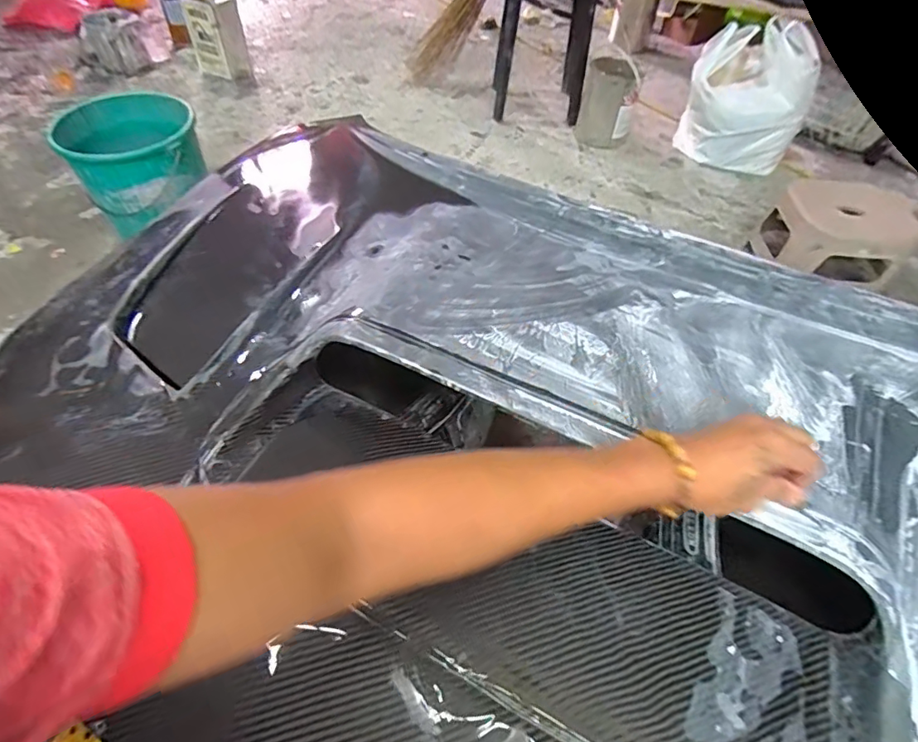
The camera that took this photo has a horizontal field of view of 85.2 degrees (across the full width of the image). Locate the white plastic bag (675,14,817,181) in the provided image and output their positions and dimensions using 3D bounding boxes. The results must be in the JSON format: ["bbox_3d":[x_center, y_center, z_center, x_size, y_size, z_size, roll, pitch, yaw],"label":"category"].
[{"bbox_3d":[0.810,-0.758,1.411,0.317,0.327,0.177,25,56,17],"label":"white plastic bag"}]

